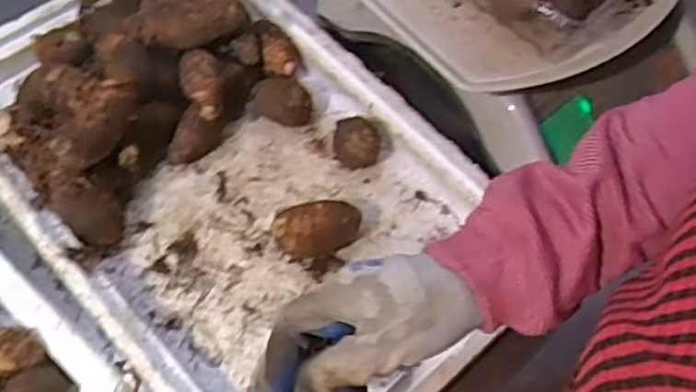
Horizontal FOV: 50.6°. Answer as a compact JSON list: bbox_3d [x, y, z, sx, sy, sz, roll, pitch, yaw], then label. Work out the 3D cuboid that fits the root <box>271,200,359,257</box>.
[{"bbox_3d":[-0.023,0.028,0.571,0.065,0.043,0.038,-19,64,-12],"label":"root"}]

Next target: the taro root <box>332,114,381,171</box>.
[{"bbox_3d":[0.007,-0.044,0.611,0.038,0.046,0.039,1,61,-2],"label":"taro root"}]

